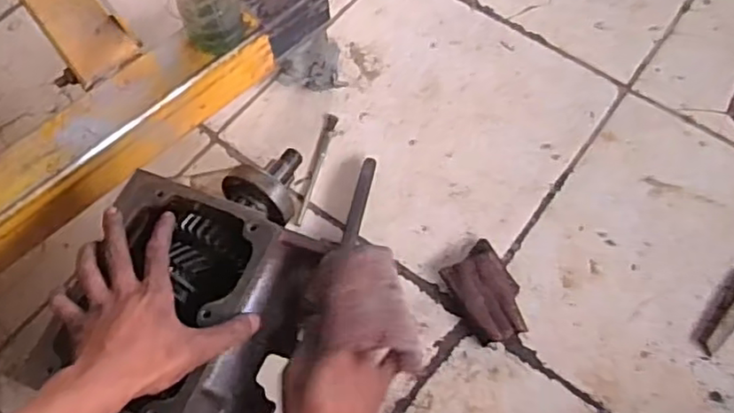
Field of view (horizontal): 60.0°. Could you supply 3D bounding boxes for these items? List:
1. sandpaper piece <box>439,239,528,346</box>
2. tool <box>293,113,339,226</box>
[{"bbox_3d":[0.138,0.099,0.738,0.072,0.027,0.115,-23,66,-11],"label":"sandpaper piece"},{"bbox_3d":[-0.067,-0.051,0.826,0.017,0.010,0.166,12,65,6],"label":"tool"}]

